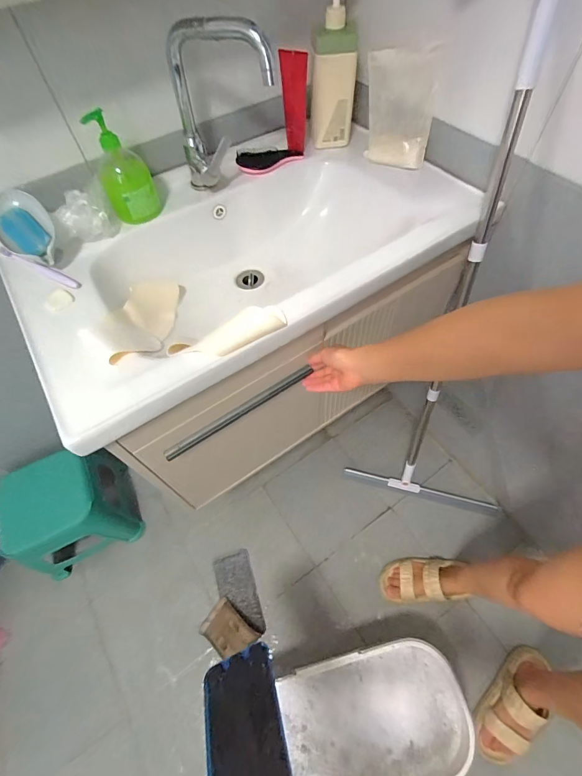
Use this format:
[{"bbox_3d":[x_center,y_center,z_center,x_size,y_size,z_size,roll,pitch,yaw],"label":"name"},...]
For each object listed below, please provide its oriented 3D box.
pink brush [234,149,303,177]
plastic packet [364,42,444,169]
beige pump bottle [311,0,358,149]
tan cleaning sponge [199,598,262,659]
[{"bbox_3d":[-0.037,-0.465,0.725,0.145,0.025,0.055,-20,60,-9],"label":"pink brush"},{"bbox_3d":[0.201,-0.519,0.668,0.123,0.170,0.027,19,52,21],"label":"plastic packet"},{"bbox_3d":[0.082,-0.597,0.672,0.082,0.233,0.065,2,59,4],"label":"beige pump bottle"},{"bbox_3d":[-0.164,0.643,0.942,0.135,0.027,0.095,34,66,21],"label":"tan cleaning sponge"}]

